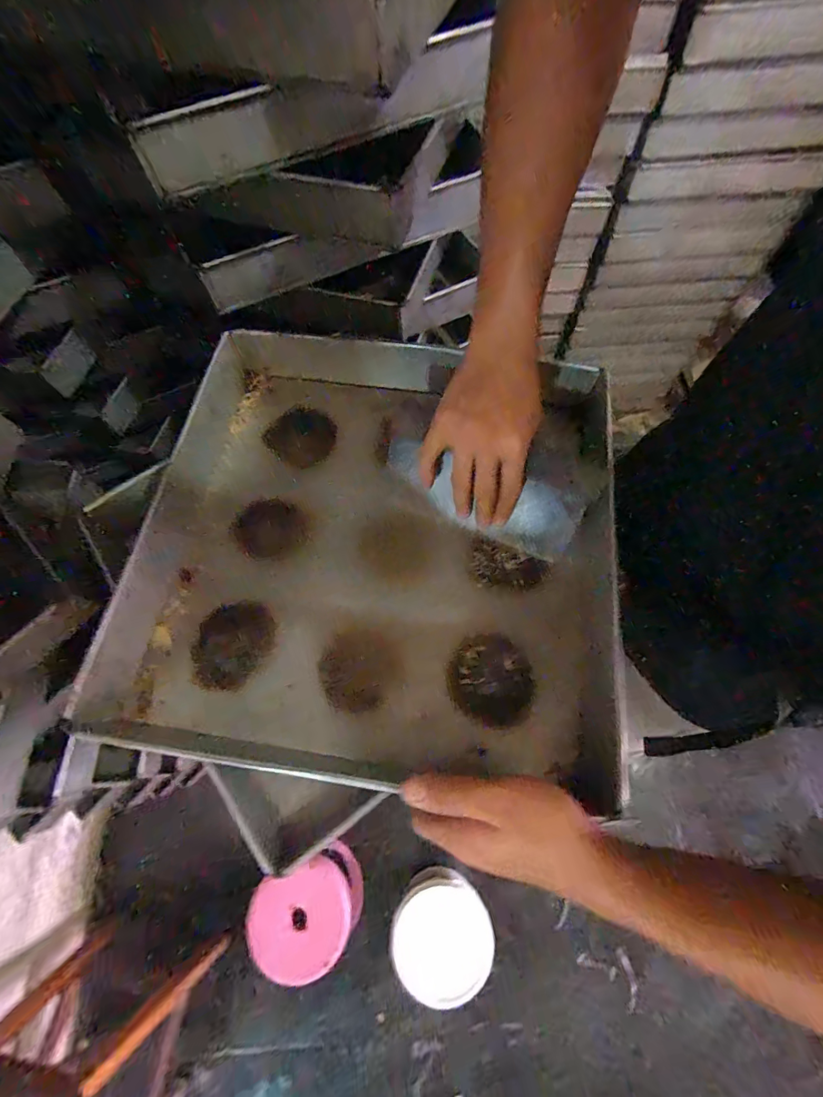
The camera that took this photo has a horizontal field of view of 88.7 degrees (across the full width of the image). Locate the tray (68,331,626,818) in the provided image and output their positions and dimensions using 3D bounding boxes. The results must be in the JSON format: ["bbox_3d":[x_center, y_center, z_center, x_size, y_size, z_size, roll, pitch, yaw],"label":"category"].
[{"bbox_3d":[-0.033,-0.021,0.417,0.449,0.062,0.438,4,66,3],"label":"tray"}]

